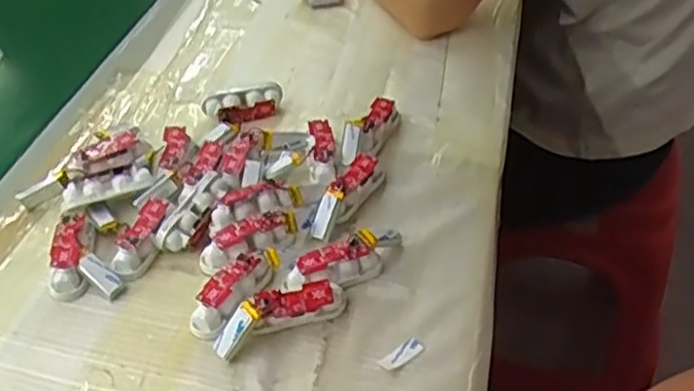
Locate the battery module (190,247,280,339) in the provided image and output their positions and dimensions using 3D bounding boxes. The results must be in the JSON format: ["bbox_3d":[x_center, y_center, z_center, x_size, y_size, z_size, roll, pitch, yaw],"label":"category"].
[{"bbox_3d":[-0.066,0.055,0.426,0.021,0.022,0.060,27,49,27],"label":"battery module"}]

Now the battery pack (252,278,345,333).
[{"bbox_3d":[-0.026,0.062,0.418,0.054,0.024,0.016,-14,44,-14],"label":"battery pack"}]

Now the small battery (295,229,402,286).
[{"bbox_3d":[0.004,0.038,0.446,0.070,0.022,0.021,-20,45,-20],"label":"small battery"}]

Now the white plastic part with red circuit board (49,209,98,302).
[{"bbox_3d":[-0.169,0.033,0.453,0.021,0.021,0.064,-5,42,-5],"label":"white plastic part with red circuit board"}]

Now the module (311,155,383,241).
[{"bbox_3d":[0.001,-0.001,0.490,0.019,0.020,0.077,19,46,21],"label":"module"}]

